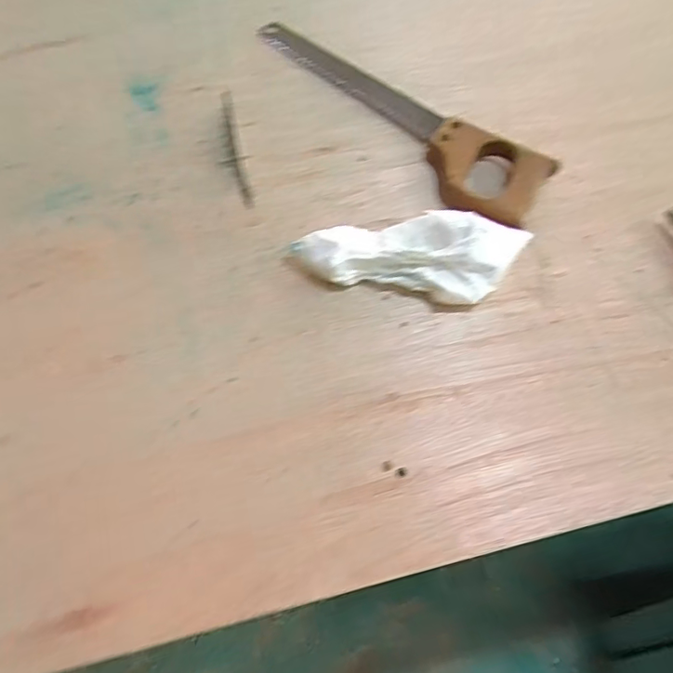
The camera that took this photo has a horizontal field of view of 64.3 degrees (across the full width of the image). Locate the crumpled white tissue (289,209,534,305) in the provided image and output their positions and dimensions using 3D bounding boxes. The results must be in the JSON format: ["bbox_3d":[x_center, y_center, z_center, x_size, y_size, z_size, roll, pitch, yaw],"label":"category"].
[{"bbox_3d":[0.063,-0.073,0.459,0.185,0.041,0.075,10,63,5],"label":"crumpled white tissue"}]

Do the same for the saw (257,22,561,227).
[{"bbox_3d":[0.061,-0.245,0.549,0.096,0.032,0.373,-36,69,-17],"label":"saw"}]

